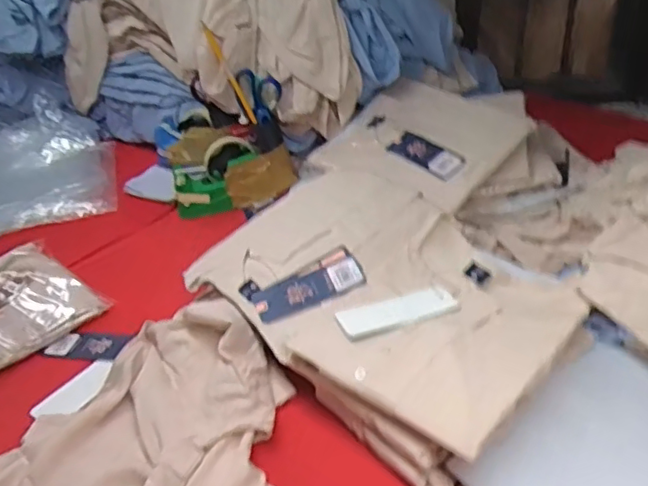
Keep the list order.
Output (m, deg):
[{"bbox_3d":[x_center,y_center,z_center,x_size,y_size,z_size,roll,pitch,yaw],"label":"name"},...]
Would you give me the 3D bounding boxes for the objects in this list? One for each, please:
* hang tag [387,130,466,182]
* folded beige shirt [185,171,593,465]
[{"bbox_3d":[0.139,-0.121,0.845,0.043,0.009,0.113,-47,45,-6],"label":"hang tag"},{"bbox_3d":[0.055,0.040,0.681,0.262,0.046,0.398,-31,41,-34],"label":"folded beige shirt"}]

